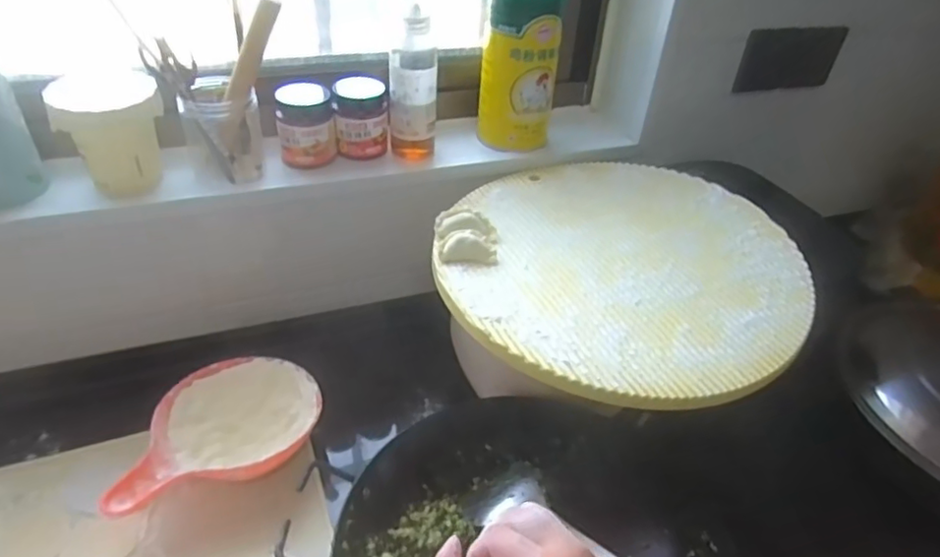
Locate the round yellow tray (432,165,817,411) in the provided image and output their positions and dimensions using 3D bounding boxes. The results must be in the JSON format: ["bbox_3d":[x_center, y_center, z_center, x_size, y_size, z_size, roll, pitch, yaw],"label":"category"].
[{"bbox_3d":[0.167,-0.019,0.663,0.367,0.040,0.367,4,37,-3],"label":"round yellow tray"}]

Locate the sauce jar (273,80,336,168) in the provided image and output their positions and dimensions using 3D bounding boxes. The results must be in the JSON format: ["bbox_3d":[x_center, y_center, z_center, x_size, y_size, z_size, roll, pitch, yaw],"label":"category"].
[{"bbox_3d":[-0.203,-0.190,0.748,0.068,0.090,0.075,-7,39,-17],"label":"sauce jar"}]

